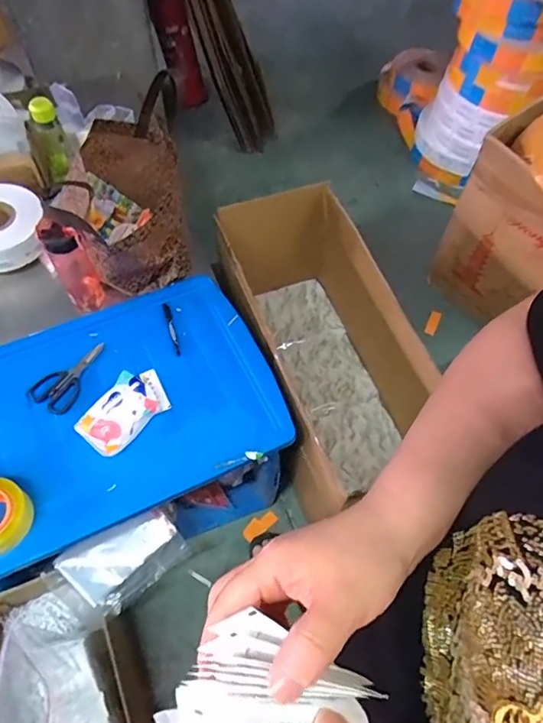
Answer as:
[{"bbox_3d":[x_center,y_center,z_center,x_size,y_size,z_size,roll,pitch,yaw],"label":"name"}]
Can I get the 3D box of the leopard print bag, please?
[{"bbox_3d":[-0.288,-0.340,1.012,0.267,0.289,0.333,-25,65,-15],"label":"leopard print bag"}]

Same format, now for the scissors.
[{"bbox_3d":[-0.388,0.024,0.967,0.084,0.009,0.161,28,63,13],"label":"scissors"}]

